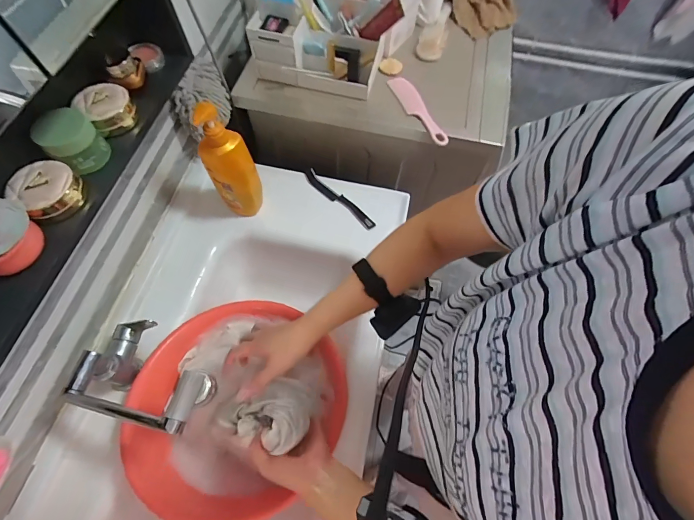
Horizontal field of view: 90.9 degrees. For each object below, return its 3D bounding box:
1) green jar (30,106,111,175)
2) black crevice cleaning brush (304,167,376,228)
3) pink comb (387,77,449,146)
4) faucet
[{"bbox_3d":[-0.344,-0.149,0.430,0.059,0.053,0.061,0,64,-1],"label":"green jar"},{"bbox_3d":[-0.022,-0.141,0.778,0.213,0.011,0.030,42,71,17],"label":"black crevice cleaning brush"},{"bbox_3d":[0.148,-0.314,0.718,0.041,0.009,0.195,-26,73,-2],"label":"pink comb"},{"bbox_3d":[-0.295,0.176,0.525,0.227,0.203,0.130,17,65,7],"label":"faucet"}]

